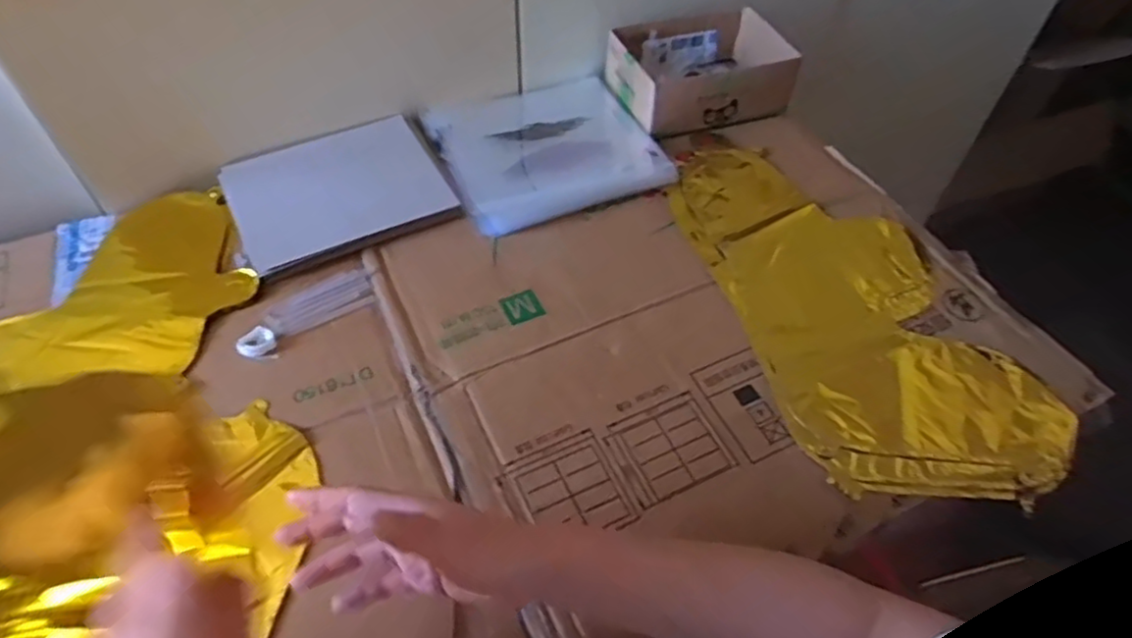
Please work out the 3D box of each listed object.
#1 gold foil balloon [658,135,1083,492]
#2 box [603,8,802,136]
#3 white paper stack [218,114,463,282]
[{"bbox_3d":[0.256,-0.027,0.630,0.221,0.030,0.409,-13,55,-13],"label":"gold foil balloon"},{"bbox_3d":[0.154,-0.286,0.781,0.190,0.062,0.136,-14,55,-14],"label":"box"},{"bbox_3d":[-0.223,-0.126,0.667,0.191,0.010,0.155,-23,58,-19],"label":"white paper stack"}]

